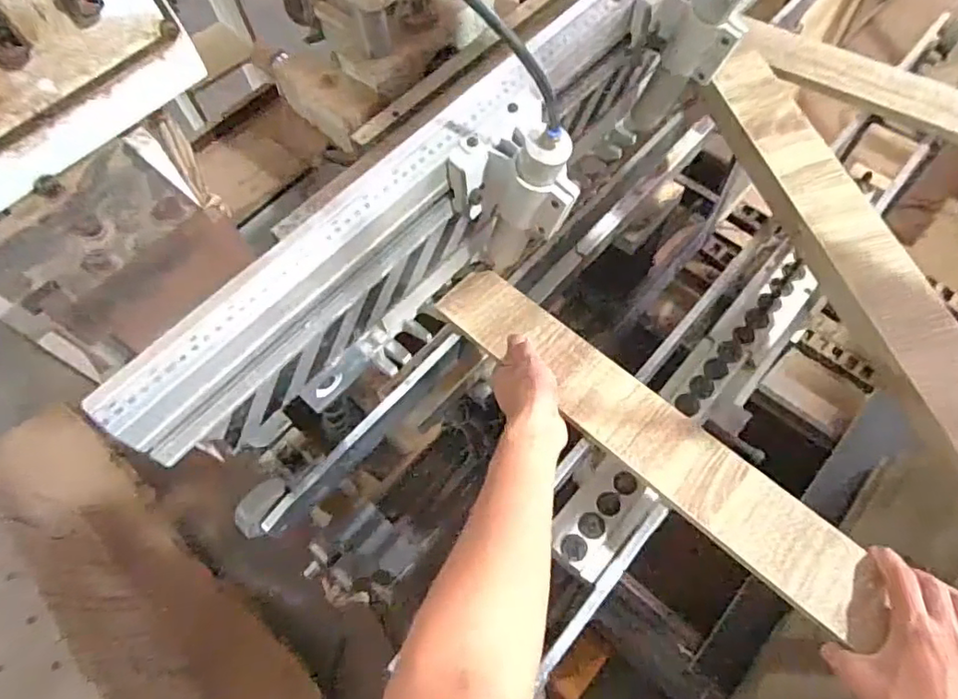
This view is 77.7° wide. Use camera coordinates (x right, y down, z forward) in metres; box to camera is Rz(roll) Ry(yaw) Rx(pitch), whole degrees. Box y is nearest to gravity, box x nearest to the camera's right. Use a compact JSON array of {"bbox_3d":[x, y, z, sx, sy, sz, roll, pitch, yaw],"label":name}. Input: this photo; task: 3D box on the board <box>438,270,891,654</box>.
[{"bbox_3d":[0.156,0.075,0.569,0.469,0.009,0.082,40,73,21],"label":"board"}]

